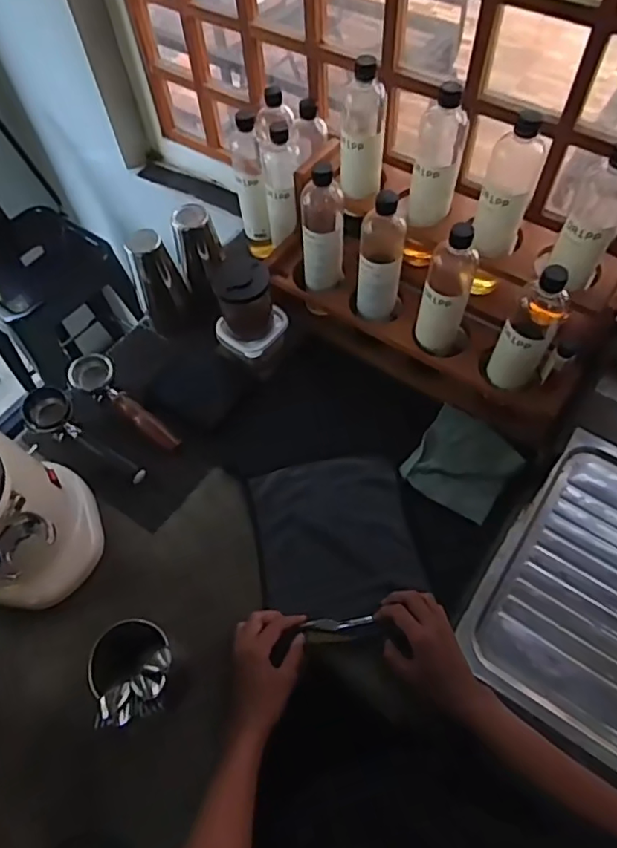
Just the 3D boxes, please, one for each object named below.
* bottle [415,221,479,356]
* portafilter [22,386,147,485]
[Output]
[{"bbox_3d":[0.200,-0.191,0.797,0.067,0.214,0.060,16,62,12],"label":"bottle"},{"bbox_3d":[-0.349,0.025,0.866,0.223,0.048,0.070,36,67,1],"label":"portafilter"}]

